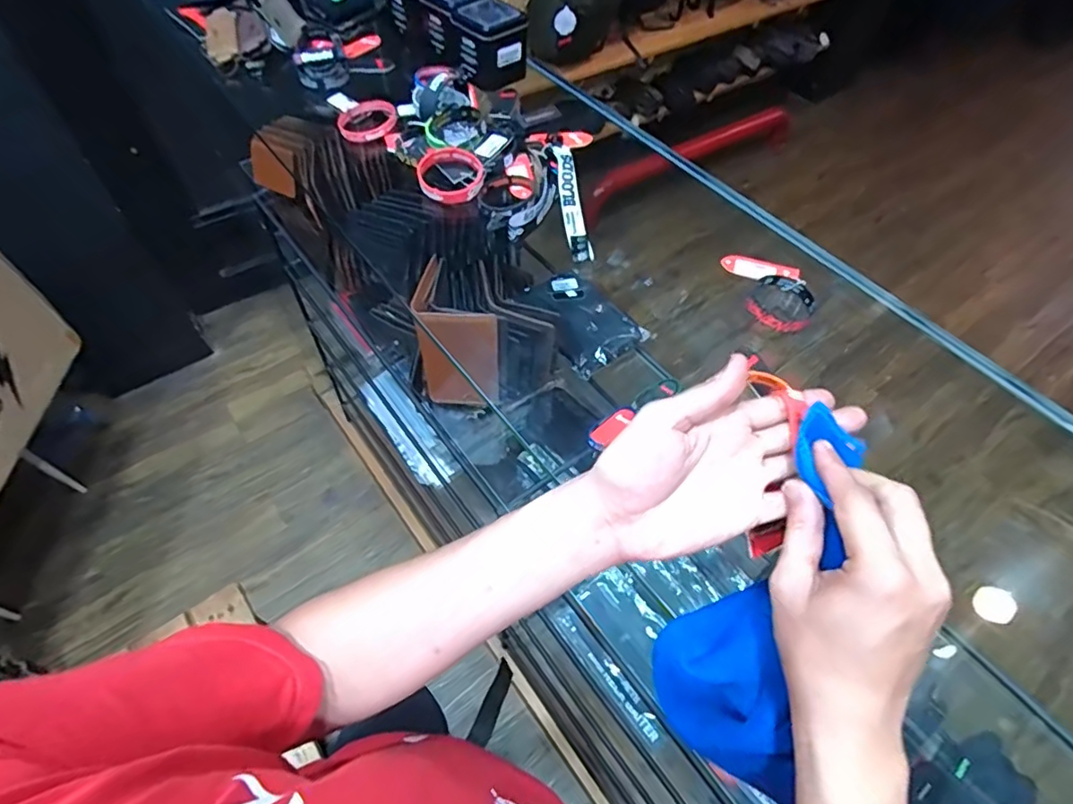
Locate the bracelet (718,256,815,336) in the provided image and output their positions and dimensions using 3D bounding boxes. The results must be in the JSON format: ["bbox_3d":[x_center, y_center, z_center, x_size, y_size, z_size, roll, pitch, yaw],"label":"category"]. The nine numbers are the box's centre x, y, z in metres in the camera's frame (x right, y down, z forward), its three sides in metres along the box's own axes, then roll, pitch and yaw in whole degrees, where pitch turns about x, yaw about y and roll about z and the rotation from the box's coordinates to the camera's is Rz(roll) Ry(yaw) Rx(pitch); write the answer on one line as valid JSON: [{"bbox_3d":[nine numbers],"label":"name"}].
[{"bbox_3d":[0.232,-0.109,0.550,0.073,0.019,0.105,-3,56,-5],"label":"bracelet"}]

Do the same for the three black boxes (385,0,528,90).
[{"bbox_3d":[-0.113,-0.529,0.790,0.089,0.081,0.233,-34,63,-23],"label":"three black boxes"}]

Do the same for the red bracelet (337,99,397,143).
[{"bbox_3d":[-0.210,-0.343,0.691,0.063,0.020,0.071,9,66,-3],"label":"red bracelet"}]

